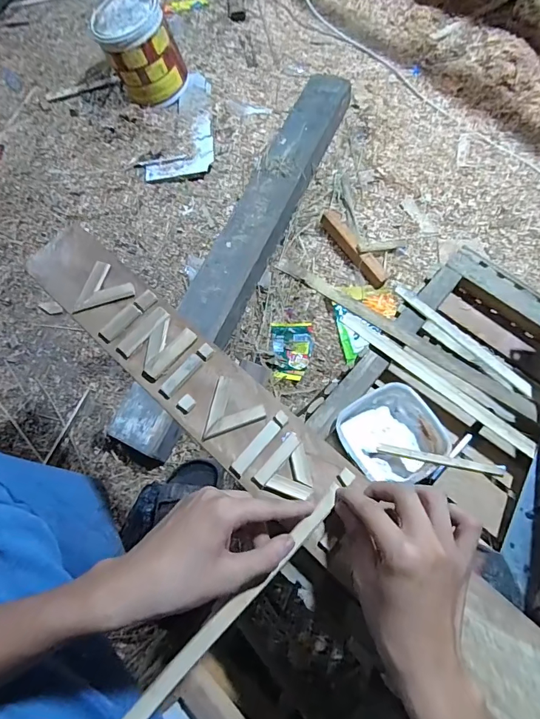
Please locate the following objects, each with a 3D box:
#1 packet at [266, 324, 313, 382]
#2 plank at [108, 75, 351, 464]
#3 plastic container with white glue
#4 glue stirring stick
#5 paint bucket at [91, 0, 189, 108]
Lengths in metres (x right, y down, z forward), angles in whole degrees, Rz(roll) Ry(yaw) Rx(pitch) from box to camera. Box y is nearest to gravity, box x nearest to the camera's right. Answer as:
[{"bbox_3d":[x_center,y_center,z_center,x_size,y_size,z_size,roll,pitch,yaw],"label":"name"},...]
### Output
[{"bbox_3d":[0.043,-0.020,0.853,0.089,0.022,0.121,8,70,3],"label":"packet"},{"bbox_3d":[-0.043,-0.278,0.920,0.133,0.076,1.053,22,71,8],"label":"plank"},{"bbox_3d":[0.125,0.081,0.418,0.094,0.034,0.097,-27,72,-11],"label":"plastic container with white glue"},{"bbox_3d":[0.161,0.097,0.388,0.113,0.010,0.009,4,66,34],"label":"glue stirring stick"},{"bbox_3d":[-0.332,-0.803,1.049,0.193,0.205,0.182,0,69,0],"label":"paint bucket"}]

